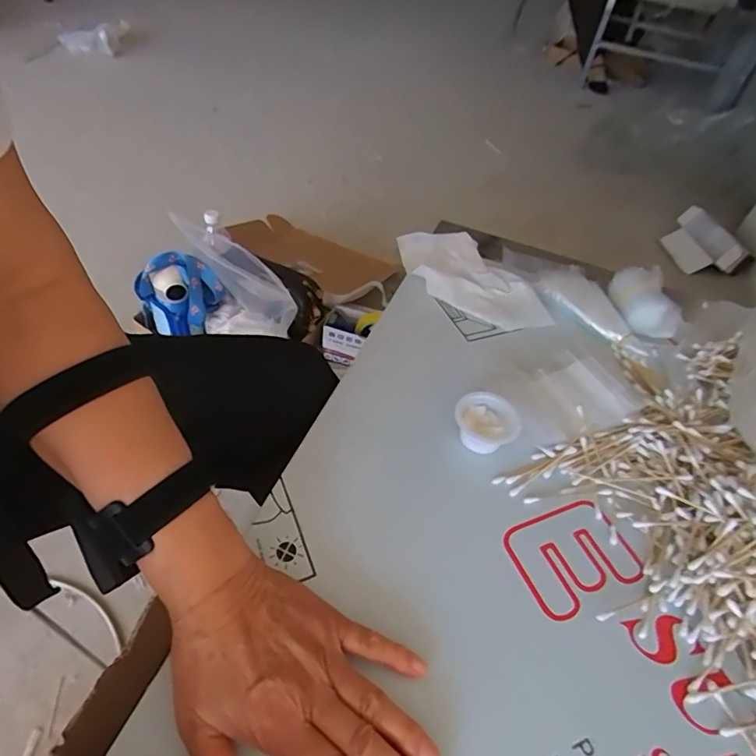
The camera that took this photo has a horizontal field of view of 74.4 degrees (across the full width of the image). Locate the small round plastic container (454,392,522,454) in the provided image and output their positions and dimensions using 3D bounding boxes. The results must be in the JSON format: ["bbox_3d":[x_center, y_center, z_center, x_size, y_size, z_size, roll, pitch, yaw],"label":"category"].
[{"bbox_3d":[0.092,0.039,0.425,0.047,0.028,0.051,3,49,-3],"label":"small round plastic container"}]

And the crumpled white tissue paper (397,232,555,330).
[{"bbox_3d":[0.102,-0.118,0.574,0.093,0.019,0.198,-31,59,-29],"label":"crumpled white tissue paper"}]

